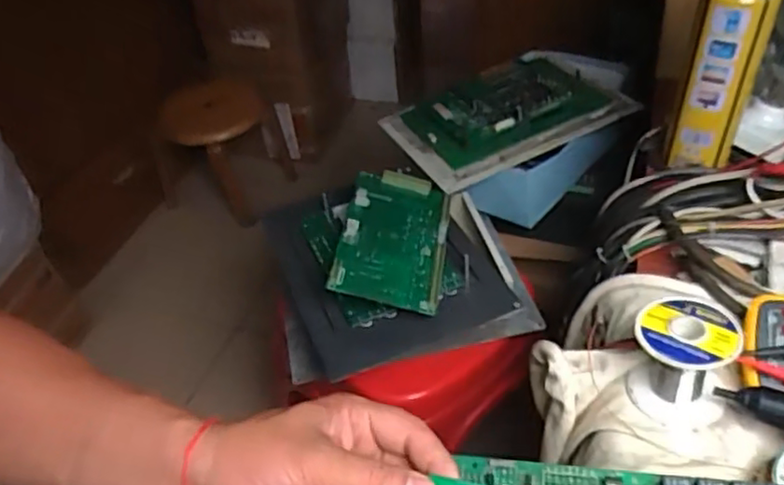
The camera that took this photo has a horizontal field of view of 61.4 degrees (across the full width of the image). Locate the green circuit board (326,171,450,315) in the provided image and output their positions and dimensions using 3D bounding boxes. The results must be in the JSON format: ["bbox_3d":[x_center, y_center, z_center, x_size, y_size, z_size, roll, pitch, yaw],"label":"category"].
[{"bbox_3d":[0.004,-0.006,0.763,0.120,0.016,0.200,16,48,-4],"label":"green circuit board"}]

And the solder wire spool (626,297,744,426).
[{"bbox_3d":[0.198,0.082,0.458,0.060,0.069,0.057,-4,42,3],"label":"solder wire spool"}]

